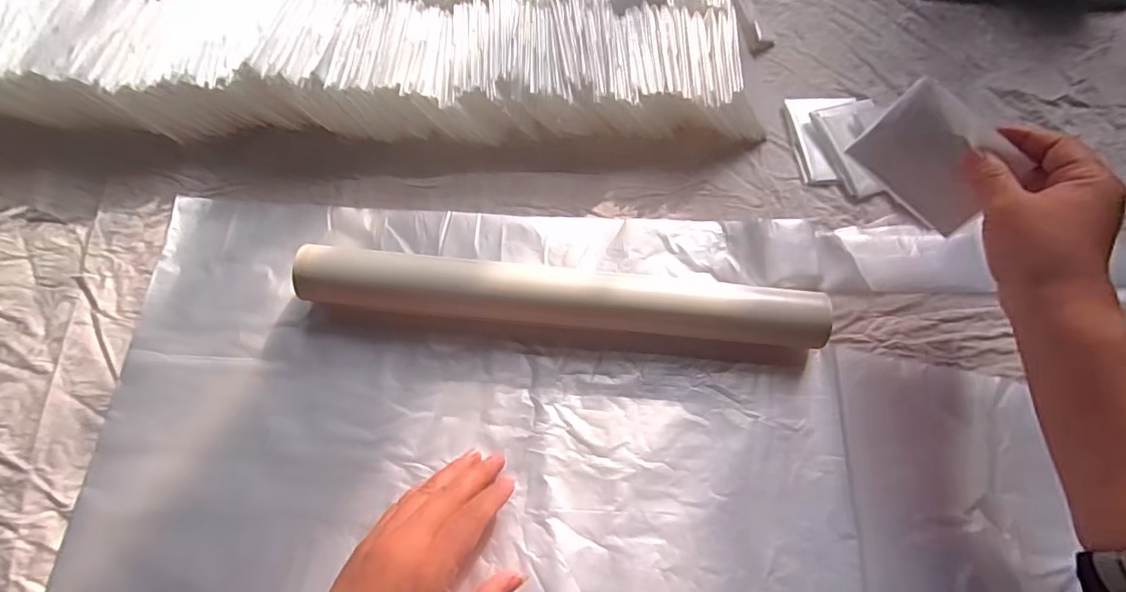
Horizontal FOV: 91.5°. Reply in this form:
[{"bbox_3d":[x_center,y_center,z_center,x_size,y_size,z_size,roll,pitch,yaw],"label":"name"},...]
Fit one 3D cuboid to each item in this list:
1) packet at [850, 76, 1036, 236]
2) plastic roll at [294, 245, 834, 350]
[{"bbox_3d":[0.245,-0.091,0.363,0.007,0.065,0.087,-21,66,-47],"label":"packet"},{"bbox_3d":[0.000,0.001,0.383,0.353,0.039,0.036,5,67,1],"label":"plastic roll"}]

